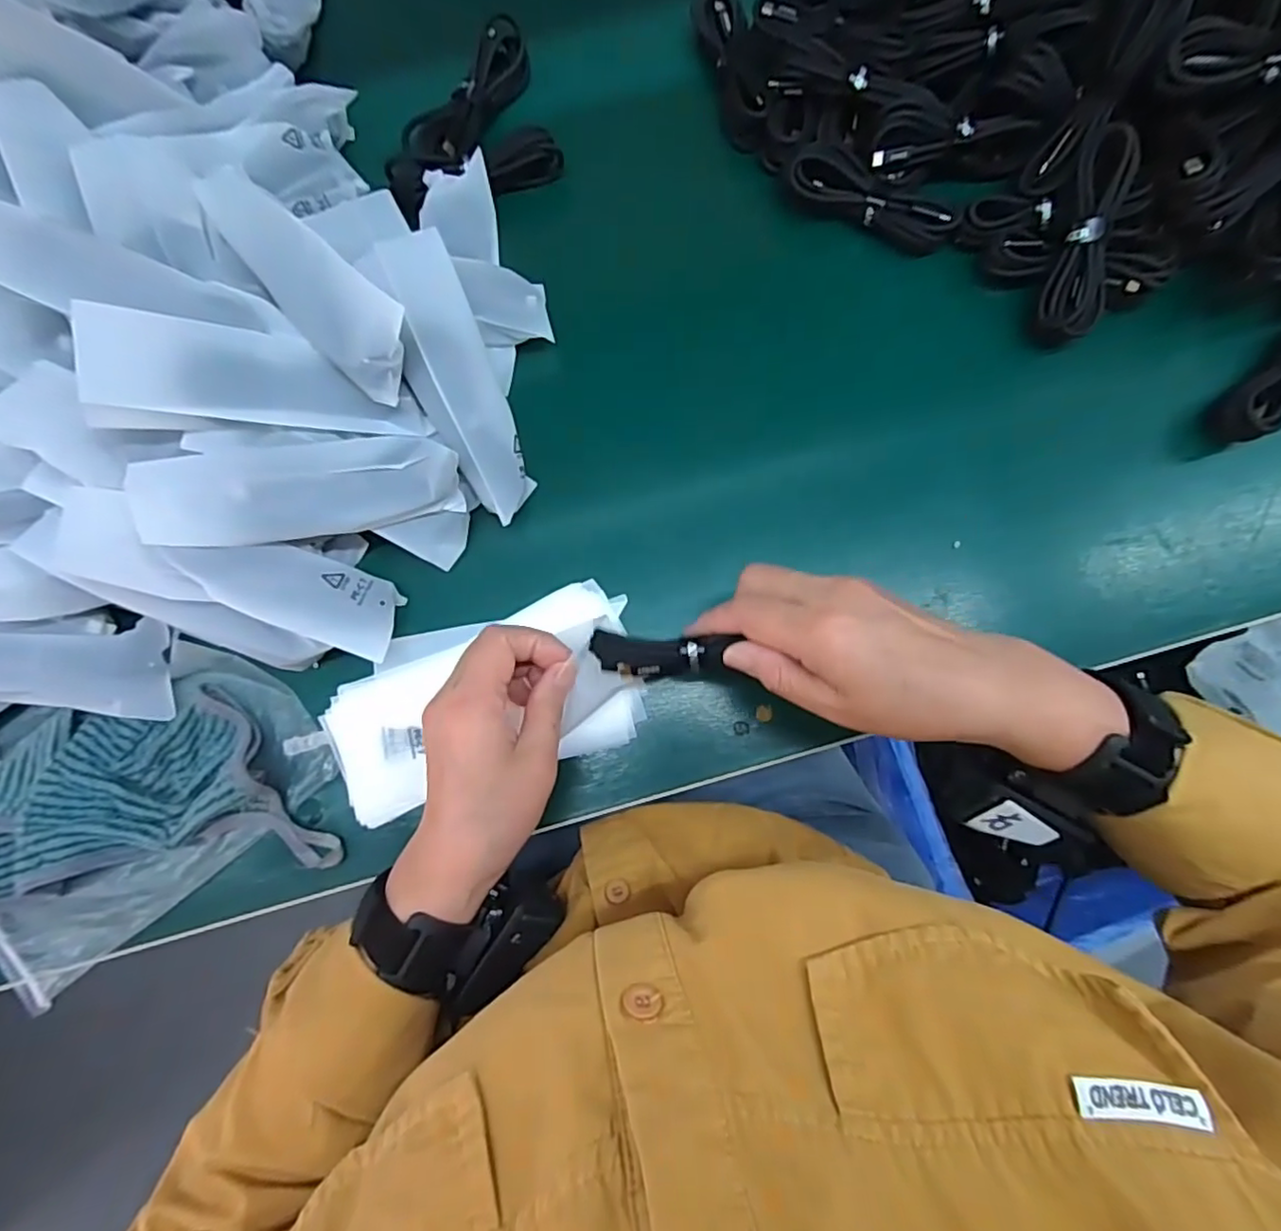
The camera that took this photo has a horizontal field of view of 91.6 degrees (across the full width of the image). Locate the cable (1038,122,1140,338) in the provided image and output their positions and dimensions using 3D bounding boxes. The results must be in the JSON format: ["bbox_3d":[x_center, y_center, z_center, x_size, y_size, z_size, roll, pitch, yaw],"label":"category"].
[{"bbox_3d":[0.267,-0.227,0.371,0.033,0.023,0.106,3,109,0],"label":"cable"}]

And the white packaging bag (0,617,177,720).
[{"bbox_3d":[-0.348,0.029,0.340,0.157,0.027,0.052,3,81,-20],"label":"white packaging bag"}]

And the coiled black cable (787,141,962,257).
[{"bbox_3d":[0.151,-0.268,0.403,0.108,0.020,0.030,30,83,4],"label":"coiled black cable"}]

